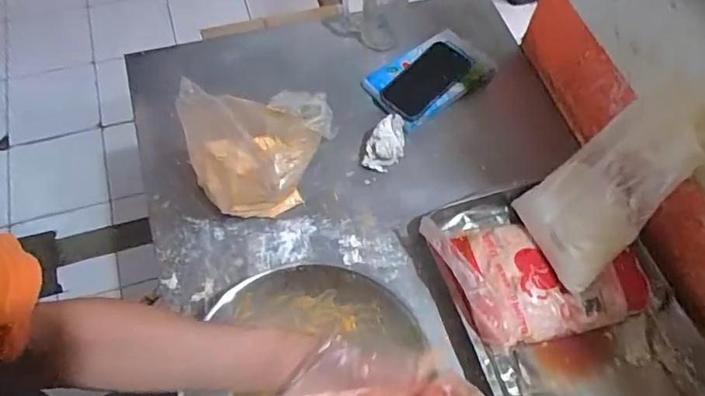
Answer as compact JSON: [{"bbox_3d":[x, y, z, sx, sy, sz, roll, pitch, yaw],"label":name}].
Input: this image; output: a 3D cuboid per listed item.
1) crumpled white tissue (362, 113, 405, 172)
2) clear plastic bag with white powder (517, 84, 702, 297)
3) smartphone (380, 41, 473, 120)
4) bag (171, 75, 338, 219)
[{"bbox_3d":[0.049,-0.082,0.763,0.057,0.053,0.066,14,63,4],"label":"crumpled white tissue"},{"bbox_3d":[0.318,-0.012,0.639,0.047,0.236,0.137,14,38,-34],"label":"clear plastic bag with white powder"},{"bbox_3d":[0.117,-0.186,0.821,0.076,0.016,0.160,42,68,17],"label":"smartphone"},{"bbox_3d":[-0.119,-0.040,0.644,0.174,0.227,0.054,3,62,-1],"label":"bag"}]

